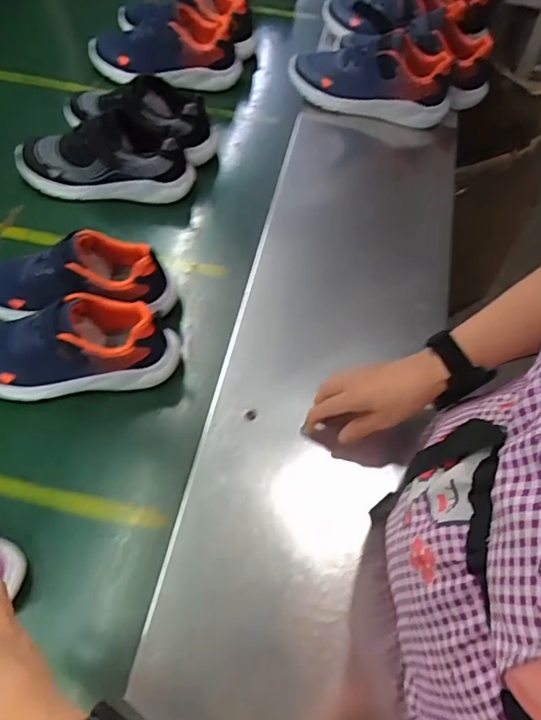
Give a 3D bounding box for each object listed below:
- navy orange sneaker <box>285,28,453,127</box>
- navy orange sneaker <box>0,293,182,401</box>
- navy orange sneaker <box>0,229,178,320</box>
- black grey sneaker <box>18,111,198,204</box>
[{"bbox_3d":[0.164,-0.474,0.858,0.259,0.095,0.115,8,59,1],"label":"navy orange sneaker"},{"bbox_3d":[-0.246,-0.020,0.621,0.259,0.095,0.093,0,59,-3],"label":"navy orange sneaker"},{"bbox_3d":[-0.255,-0.103,0.663,0.261,0.100,0.104,-10,60,-9],"label":"navy orange sneaker"},{"bbox_3d":[-0.255,-0.312,0.783,0.260,0.094,0.095,-1,59,-4],"label":"black grey sneaker"}]

